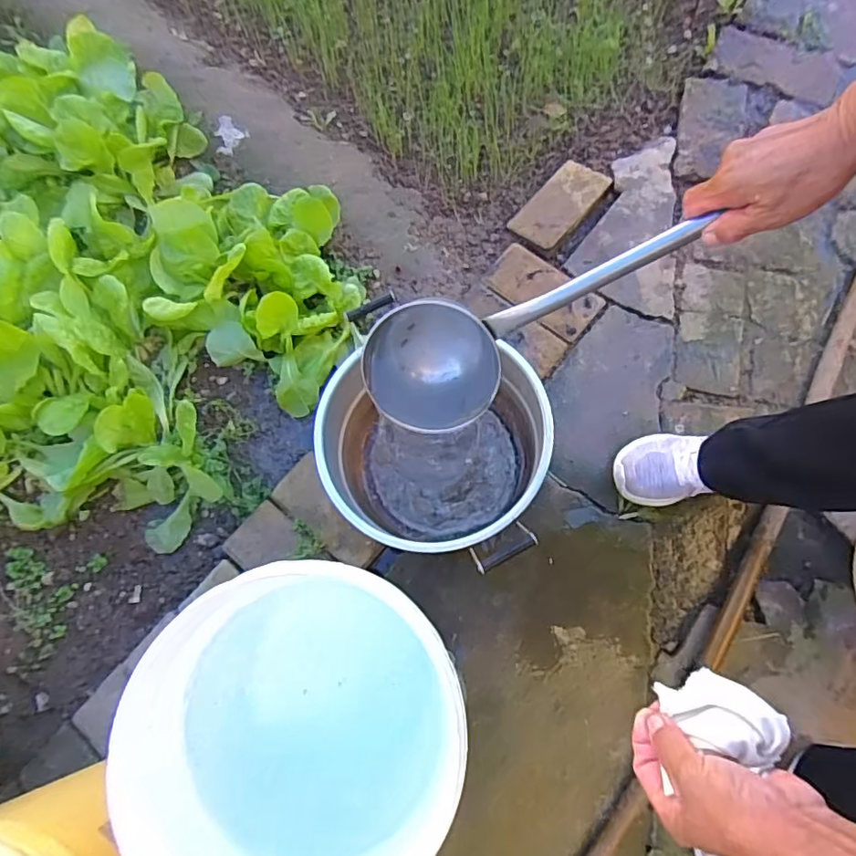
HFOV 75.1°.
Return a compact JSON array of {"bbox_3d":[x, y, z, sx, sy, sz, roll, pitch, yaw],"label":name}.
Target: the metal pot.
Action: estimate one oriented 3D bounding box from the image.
[{"bbox_3d":[0.005,0.021,0.769,0.294,0.212,0.314,-2,75,0],"label":"metal pot"}]

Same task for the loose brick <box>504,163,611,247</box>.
[{"bbox_3d":[0.239,-0.404,1.006,0.098,0.044,0.188,38,78,10],"label":"loose brick"}]

